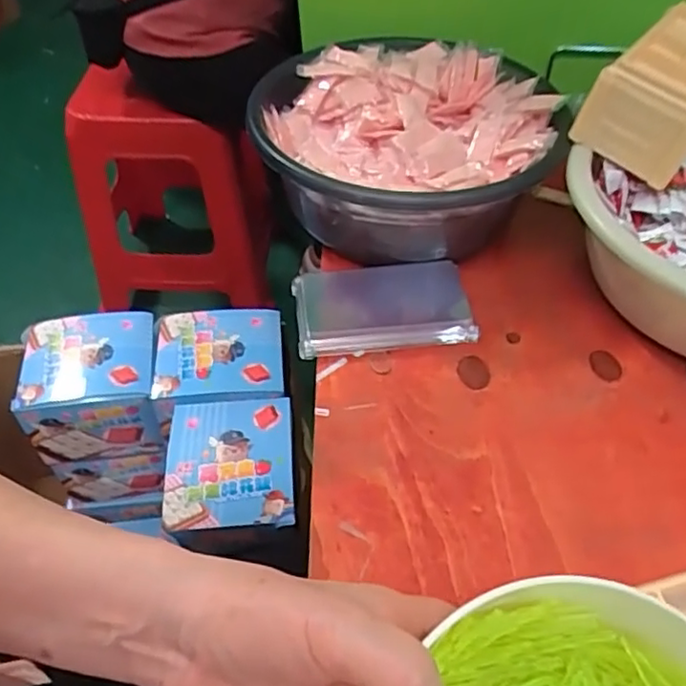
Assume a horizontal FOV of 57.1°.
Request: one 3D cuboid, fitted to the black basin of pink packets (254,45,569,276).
[{"bbox_3d":[0.058,-0.160,0.554,0.241,0.117,0.232,-1,49,1],"label":"black basin of pink packets"}]

